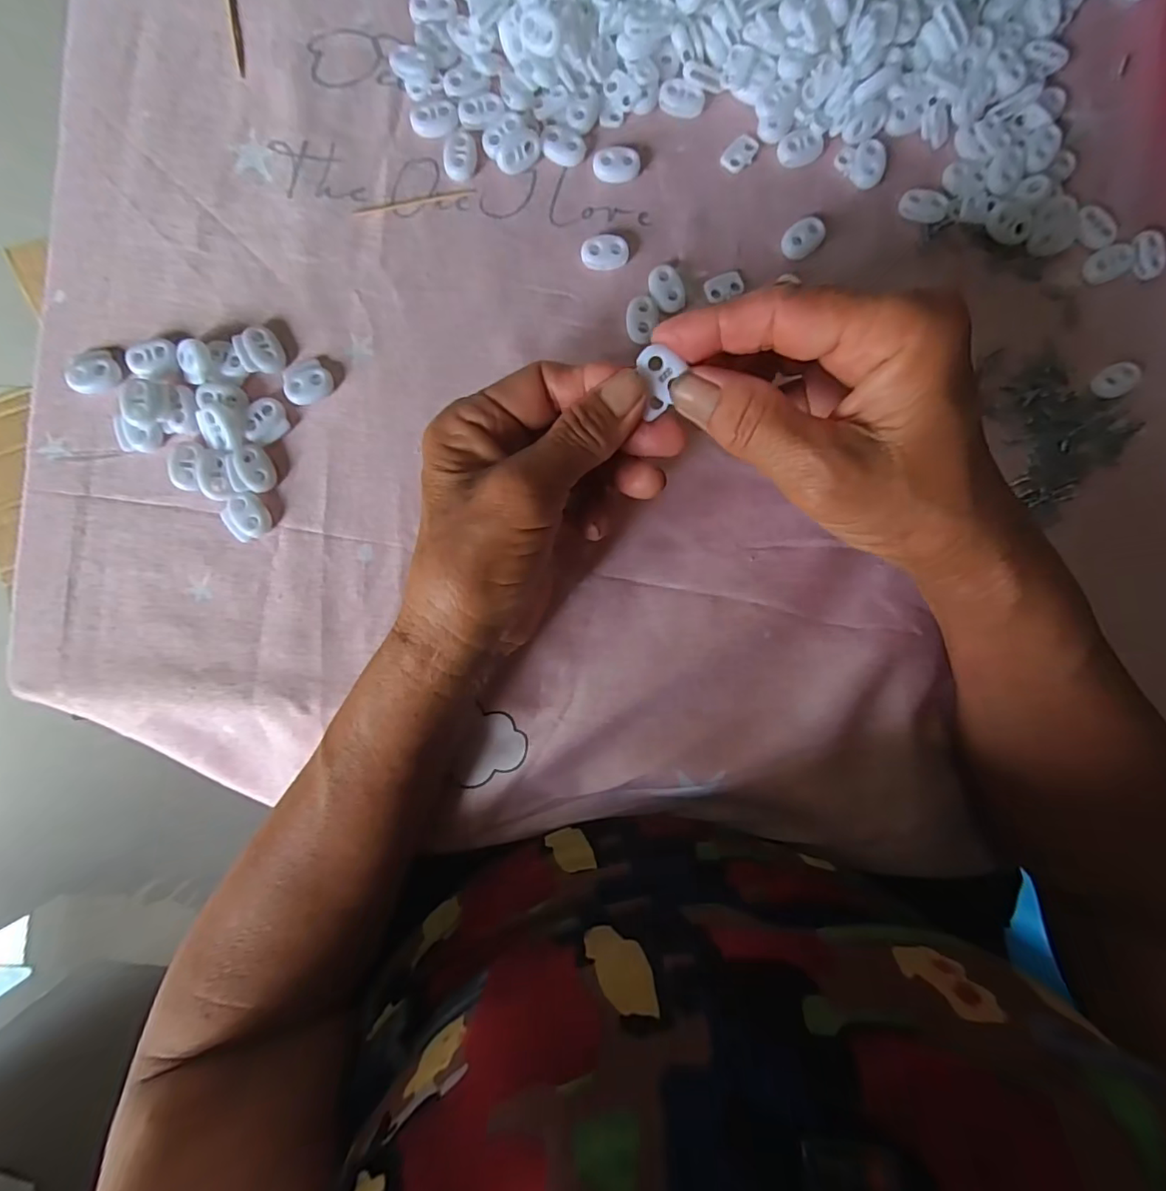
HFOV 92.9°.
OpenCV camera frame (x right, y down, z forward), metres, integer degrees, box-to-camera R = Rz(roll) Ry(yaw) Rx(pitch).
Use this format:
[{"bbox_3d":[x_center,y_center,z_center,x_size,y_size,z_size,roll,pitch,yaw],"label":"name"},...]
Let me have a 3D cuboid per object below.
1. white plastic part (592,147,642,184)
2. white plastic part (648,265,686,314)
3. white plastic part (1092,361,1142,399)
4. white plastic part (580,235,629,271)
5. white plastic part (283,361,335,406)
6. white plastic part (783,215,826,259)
[{"bbox_3d":[0.016,-0.209,0.269,0.022,0.006,0.015,0,88,-2],"label":"white plastic part"},{"bbox_3d":[0.041,-0.147,0.268,0.016,0.005,0.023,-29,89,-2],"label":"white plastic part"},{"bbox_3d":[0.262,-0.106,0.271,0.023,0.005,0.015,-22,89,-2],"label":"white plastic part"},{"bbox_3d":[0.011,-0.165,0.267,0.023,0.007,0.014,-8,89,-2],"label":"white plastic part"},{"bbox_3d":[-0.129,-0.100,0.260,0.022,0.005,0.018,-28,89,-2],"label":"white plastic part"},{"bbox_3d":[0.108,-0.175,0.271,0.022,0.006,0.015,-36,90,-2],"label":"white plastic part"}]

